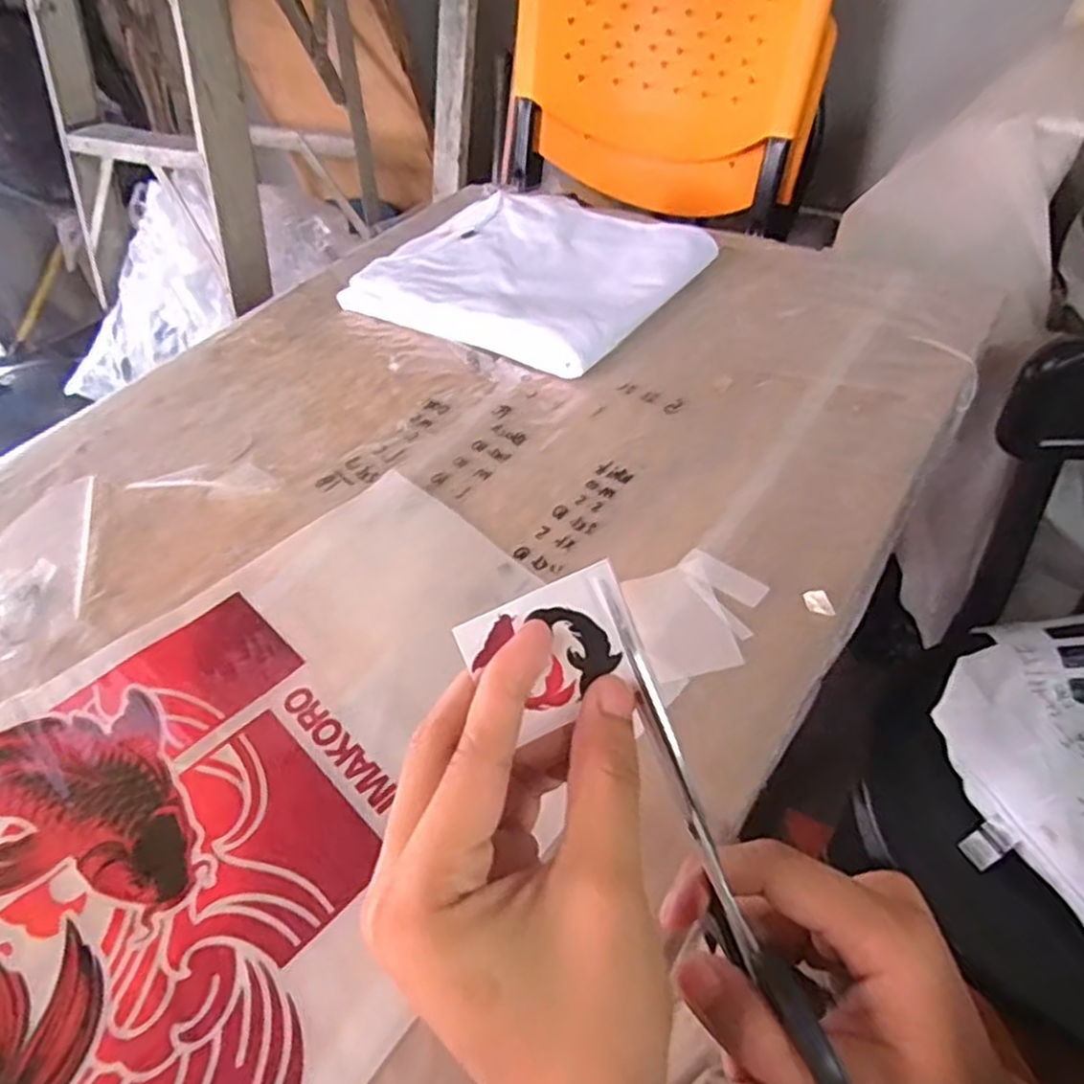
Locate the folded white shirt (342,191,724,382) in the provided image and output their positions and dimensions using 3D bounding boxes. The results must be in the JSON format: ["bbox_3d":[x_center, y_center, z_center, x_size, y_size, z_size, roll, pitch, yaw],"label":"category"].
[{"bbox_3d":[-0.010,-0.243,0.650,0.256,0.030,0.228,27,55,26],"label":"folded white shirt"}]

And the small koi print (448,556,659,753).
[{"bbox_3d":[0.005,0.034,0.227,0.052,0.008,0.040,-24,91,-12],"label":"small koi print"}]

